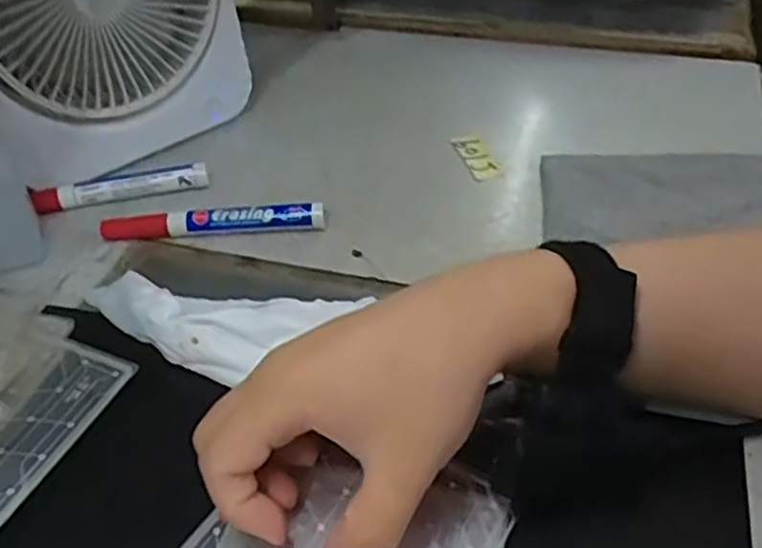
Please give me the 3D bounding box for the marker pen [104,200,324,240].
[{"bbox_3d":[-0.105,-0.032,0.460,0.139,0.018,0.014,-2,40,0],"label":"marker pen"}]

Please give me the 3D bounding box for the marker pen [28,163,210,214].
[{"bbox_3d":[-0.175,-0.059,0.492,0.113,0.012,0.016,-13,41,-12],"label":"marker pen"}]

